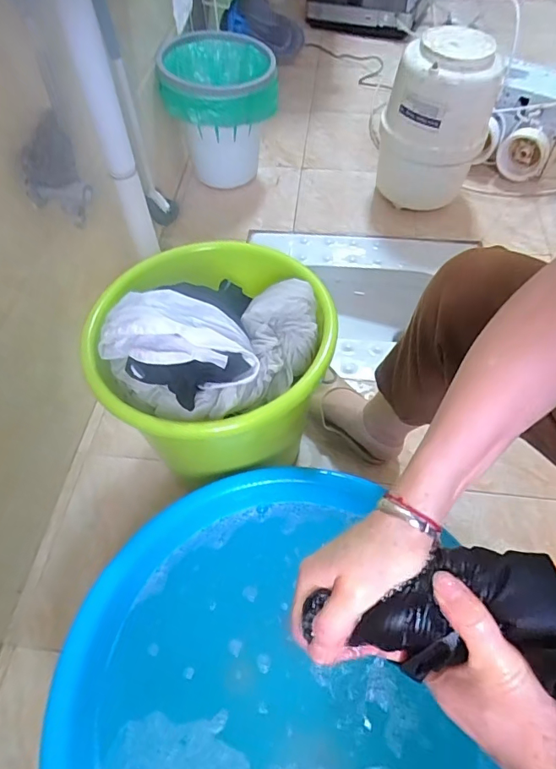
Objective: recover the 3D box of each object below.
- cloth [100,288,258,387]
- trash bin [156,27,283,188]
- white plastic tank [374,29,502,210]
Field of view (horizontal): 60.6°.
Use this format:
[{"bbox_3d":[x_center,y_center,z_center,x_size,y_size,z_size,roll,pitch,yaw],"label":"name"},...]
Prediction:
[{"bbox_3d":[-0.113,-0.055,0.546,0.197,0.060,0.097,12,58,11],"label":"cloth"},{"bbox_3d":[-0.128,-0.636,1.170,0.254,0.301,0.253,-5,56,0],"label":"trash bin"},{"bbox_3d":[0.364,-0.586,1.100,0.216,0.350,0.216,16,59,14],"label":"white plastic tank"}]

